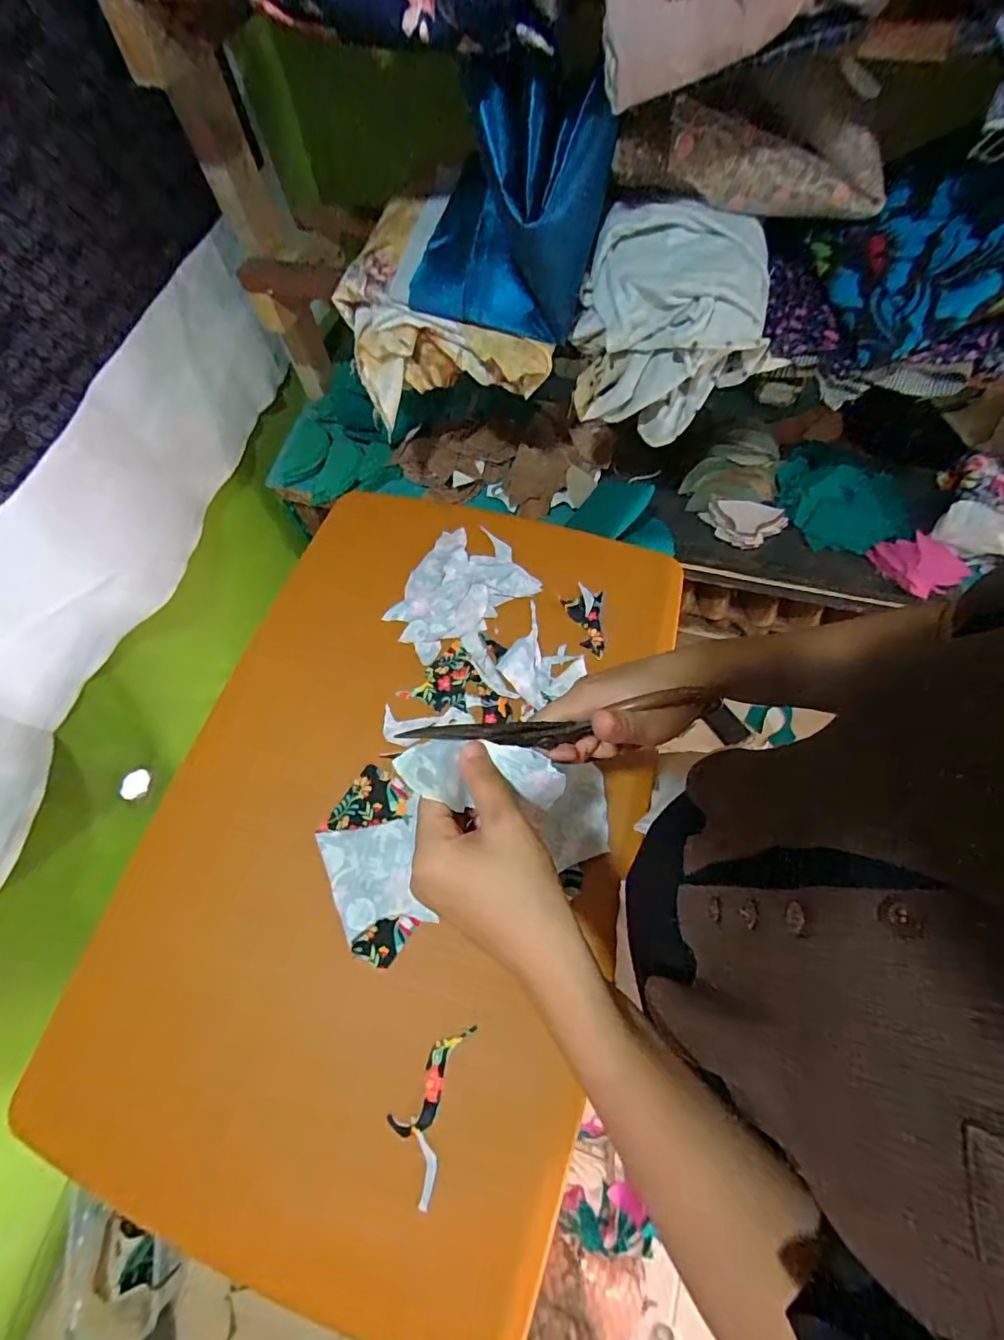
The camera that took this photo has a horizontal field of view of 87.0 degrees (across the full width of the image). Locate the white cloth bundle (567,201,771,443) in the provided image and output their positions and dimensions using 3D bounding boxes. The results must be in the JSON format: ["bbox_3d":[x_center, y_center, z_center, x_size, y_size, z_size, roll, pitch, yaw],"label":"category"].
[{"bbox_3d":[0.175,-0.366,0.564,0.184,0.162,0.130,6,67,5],"label":"white cloth bundle"}]

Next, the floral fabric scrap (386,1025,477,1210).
[{"bbox_3d":[-0.063,0.359,0.440,0.048,0.011,0.119,15,66,9],"label":"floral fabric scrap"}]

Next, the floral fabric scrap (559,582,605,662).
[{"bbox_3d":[0.094,-0.059,0.620,0.047,0.007,0.093,2,66,3],"label":"floral fabric scrap"}]

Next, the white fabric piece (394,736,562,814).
[{"bbox_3d":[-0.009,0.056,0.289,0.099,0.013,0.034,11,64,-25],"label":"white fabric piece"}]

